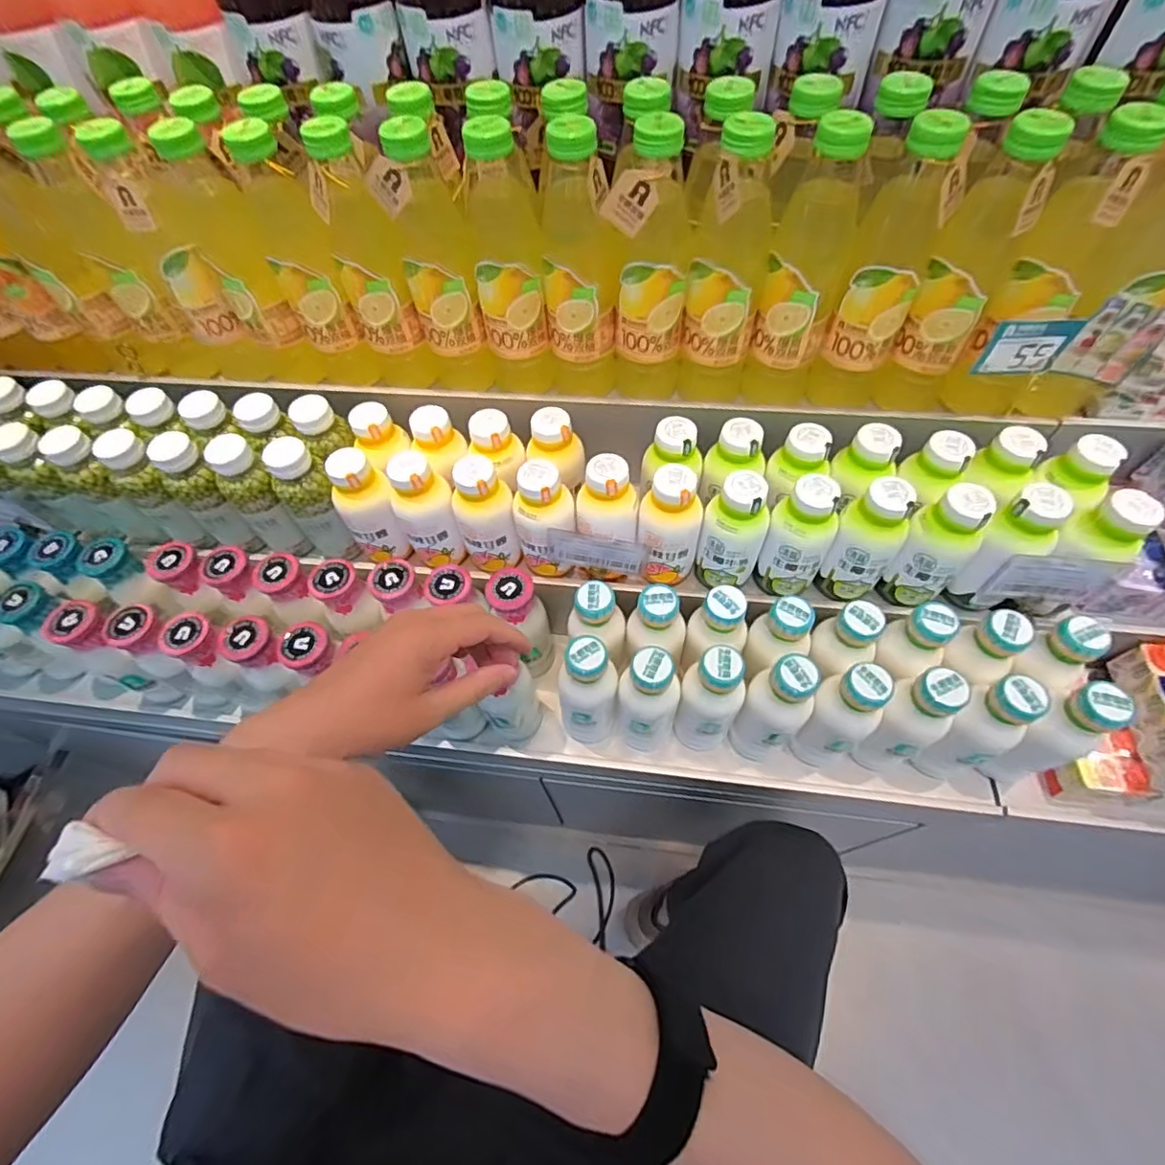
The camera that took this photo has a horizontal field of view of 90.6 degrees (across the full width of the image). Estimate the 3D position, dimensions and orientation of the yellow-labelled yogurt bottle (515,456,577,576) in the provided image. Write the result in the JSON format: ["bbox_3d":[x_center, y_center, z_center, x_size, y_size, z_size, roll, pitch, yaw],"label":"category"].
[{"bbox_3d":[-0.036,-0.056,0.592,0.057,0.141,0.051,-9,59,-2],"label":"yellow-labelled yogurt bottle"}]

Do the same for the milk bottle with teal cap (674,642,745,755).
[{"bbox_3d":[0.130,0.123,0.590,0.059,0.174,0.047,15,61,12],"label":"milk bottle with teal cap"}]

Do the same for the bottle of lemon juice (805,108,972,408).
[{"bbox_3d":[0.271,-0.271,0.517,0.063,0.246,0.068,26,64,18],"label":"bottle of lemon juice"}]

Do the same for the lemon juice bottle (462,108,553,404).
[{"bbox_3d":[-0.071,-0.296,0.554,0.065,0.244,0.072,-9,59,-2],"label":"lemon juice bottle"}]

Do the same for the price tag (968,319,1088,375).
[{"bbox_3d":[0.395,-0.209,0.516,0.075,0.052,0.010,-5,58,1],"label":"price tag"}]

